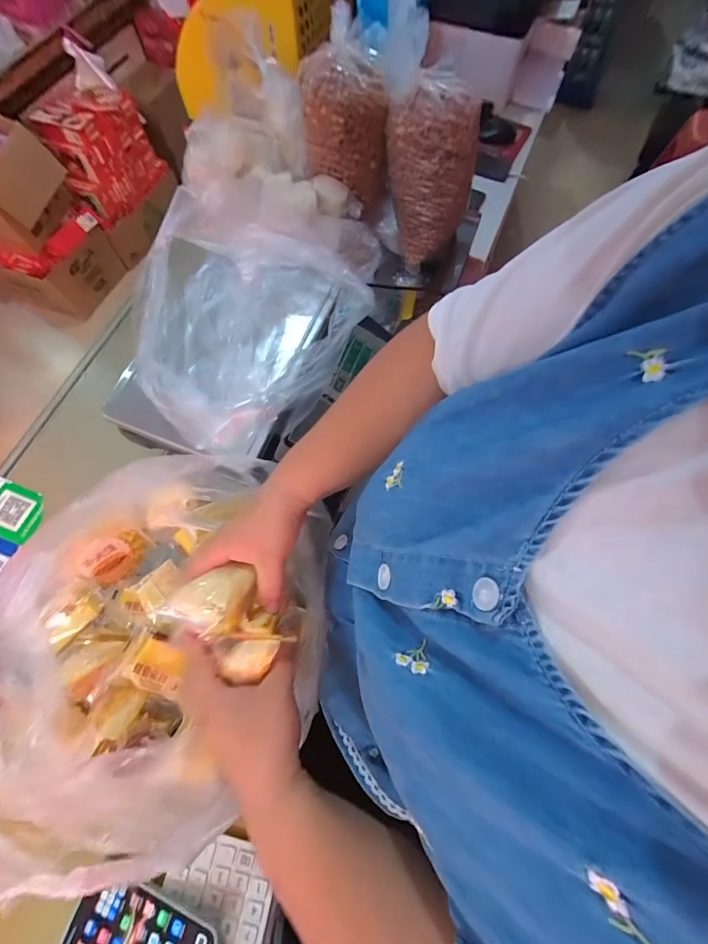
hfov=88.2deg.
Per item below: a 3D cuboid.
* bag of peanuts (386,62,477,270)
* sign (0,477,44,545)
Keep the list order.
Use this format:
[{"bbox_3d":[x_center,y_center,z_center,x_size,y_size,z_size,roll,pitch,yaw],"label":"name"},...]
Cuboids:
[{"bbox_3d":[0.136,-0.544,0.669,0.111,0.238,0.127,-38,74,-13],"label":"bag of peanuts"},{"bbox_3d":[-0.538,0.059,0.568,0.108,0.008,0.080,19,72,1],"label":"sign"}]

